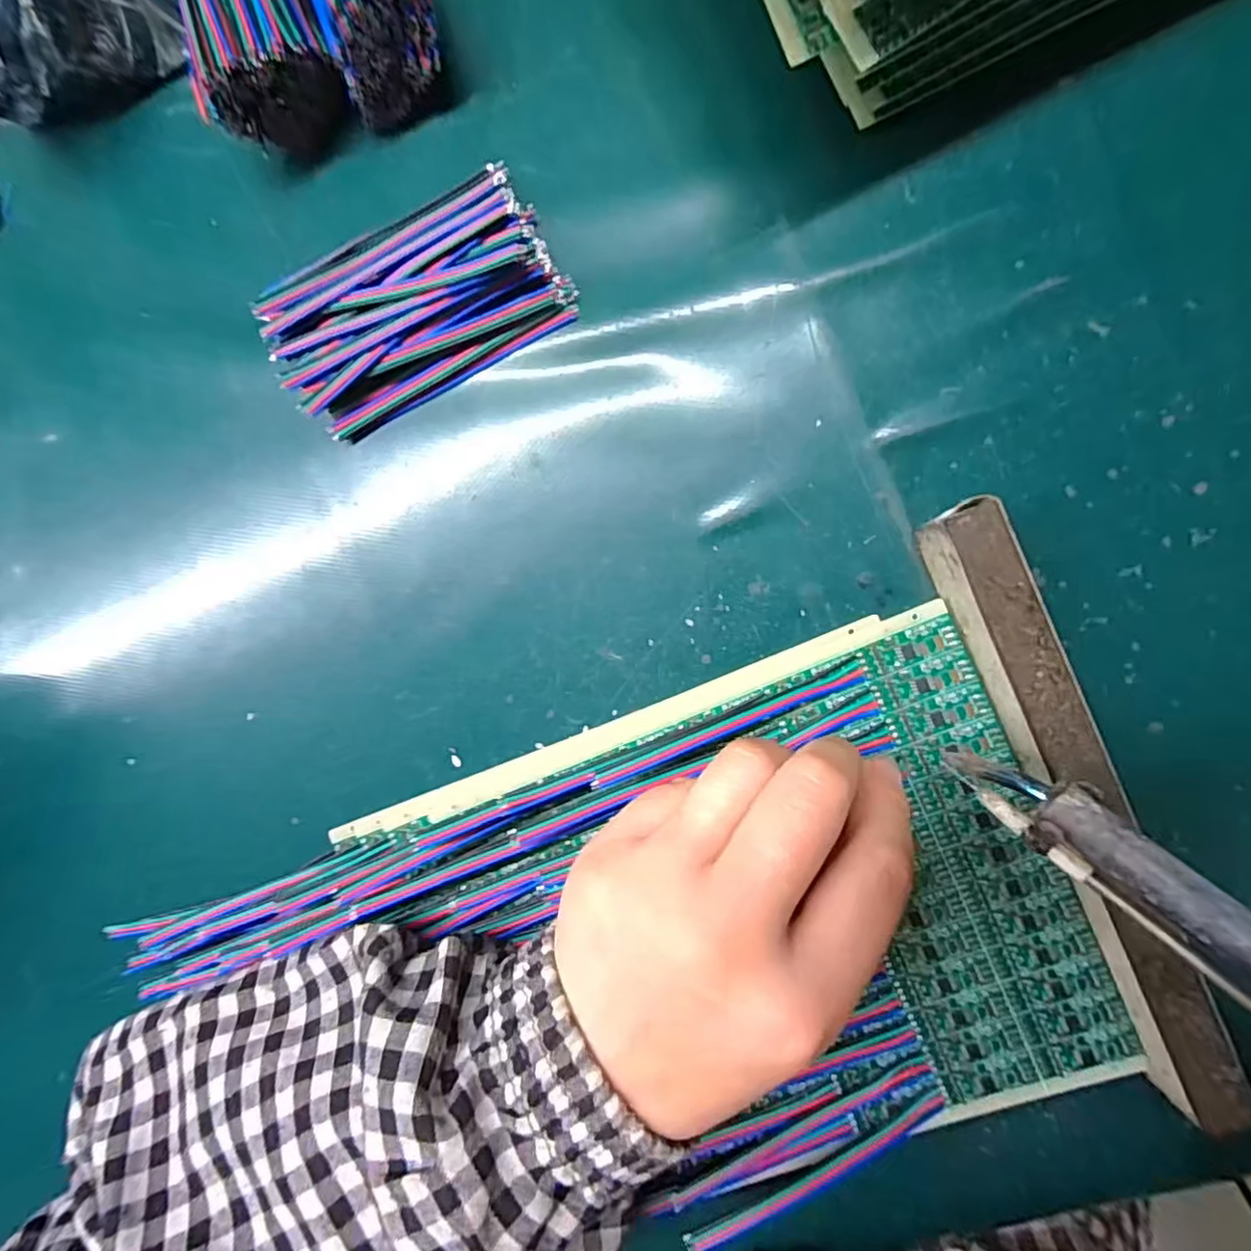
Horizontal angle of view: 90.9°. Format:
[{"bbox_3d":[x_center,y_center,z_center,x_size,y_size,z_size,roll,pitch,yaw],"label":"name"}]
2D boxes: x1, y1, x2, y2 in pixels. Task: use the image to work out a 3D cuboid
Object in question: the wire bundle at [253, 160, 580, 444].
[{"bbox_3d":[-0.075,-0.113,0.219,0.102,0.019,0.058,-24,91,8],"label":"wire bundle"}]

